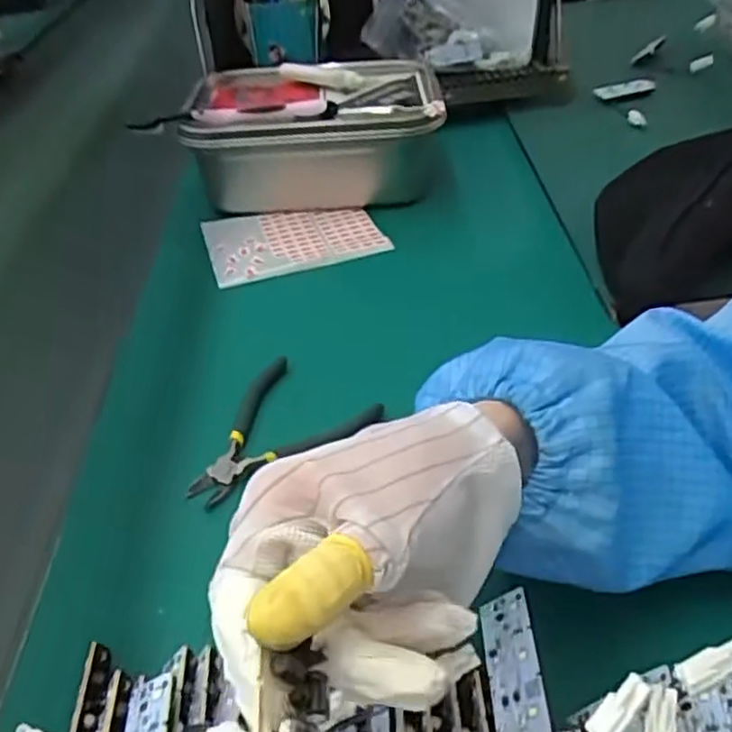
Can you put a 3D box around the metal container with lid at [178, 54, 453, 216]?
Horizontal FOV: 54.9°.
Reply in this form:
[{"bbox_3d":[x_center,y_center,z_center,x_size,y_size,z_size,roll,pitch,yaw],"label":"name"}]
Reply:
[{"bbox_3d":[-0.046,-0.224,0.678,0.222,0.095,0.157,-4,39,4],"label":"metal container with lid"}]

